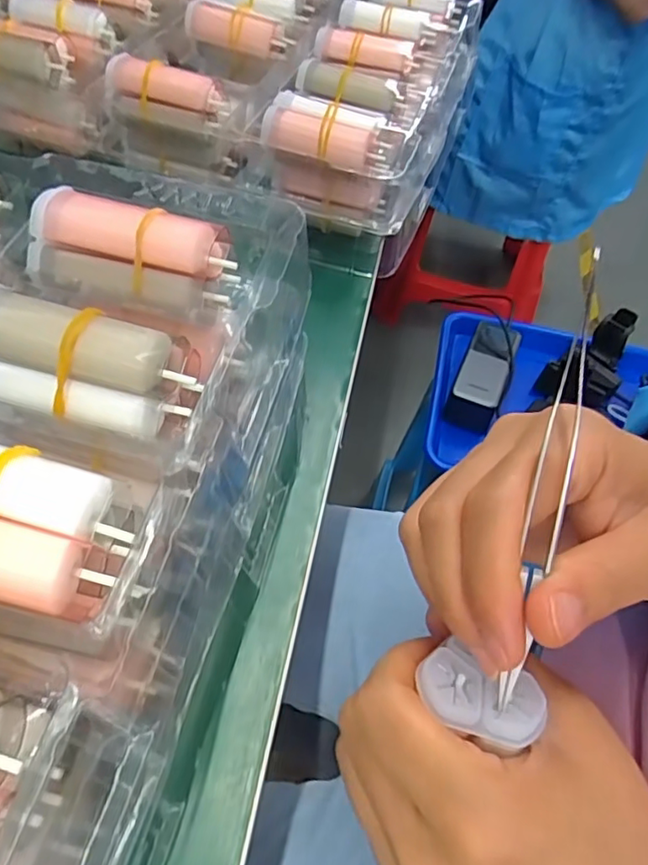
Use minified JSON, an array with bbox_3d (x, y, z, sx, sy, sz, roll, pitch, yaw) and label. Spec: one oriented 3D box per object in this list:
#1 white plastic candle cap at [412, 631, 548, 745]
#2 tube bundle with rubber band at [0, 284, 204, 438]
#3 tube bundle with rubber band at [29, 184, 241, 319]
[{"bbox_3d":[0.046,0.077,0.173,0.033,0.006,0.022,24,56,11],"label":"white plastic candle cap"},{"bbox_3d":[-0.074,-0.021,0.174,0.070,0.021,0.028,12,54,3],"label":"tube bundle with rubber band"},{"bbox_3d":[-0.066,-0.061,0.206,0.068,0.021,0.033,14,92,3],"label":"tube bundle with rubber band"}]

